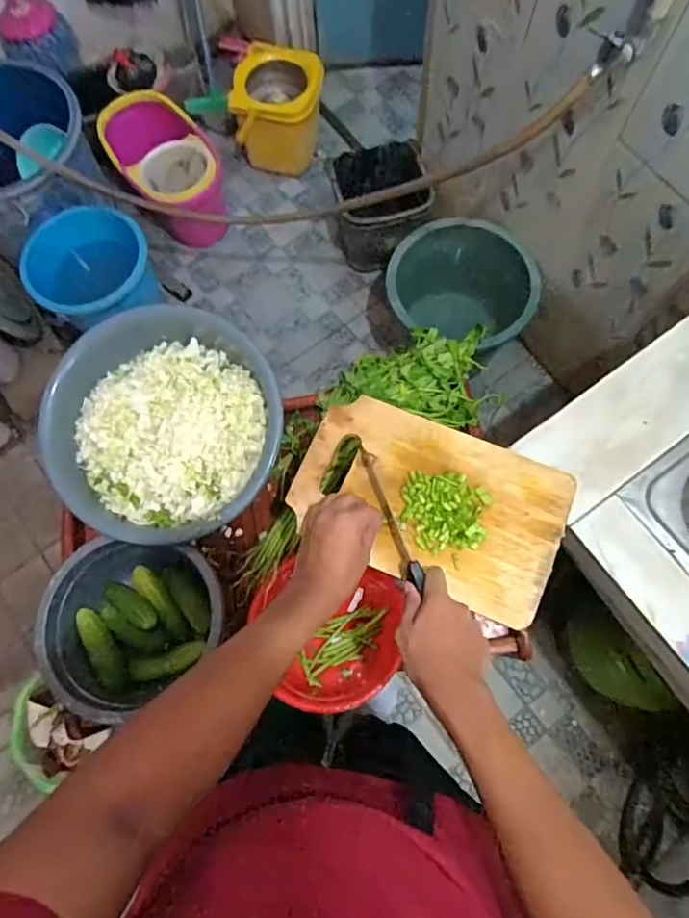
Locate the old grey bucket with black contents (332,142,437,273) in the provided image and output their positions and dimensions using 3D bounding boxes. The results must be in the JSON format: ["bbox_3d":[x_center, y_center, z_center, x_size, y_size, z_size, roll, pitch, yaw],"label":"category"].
[{"bbox_3d":[0.101,-0.705,1.529,0.230,0.234,0.284,-11,74,-1],"label":"old grey bucket with black contents"}]

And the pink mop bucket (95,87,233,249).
[{"bbox_3d":[-0.521,-0.855,1.597,0.247,0.207,0.434,-34,76,-8],"label":"pink mop bucket"}]

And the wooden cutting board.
[{"bbox_3d":[0.094,0.044,0.607,0.290,0.022,0.179,22,76,8],"label":"wooden cutting board"}]

